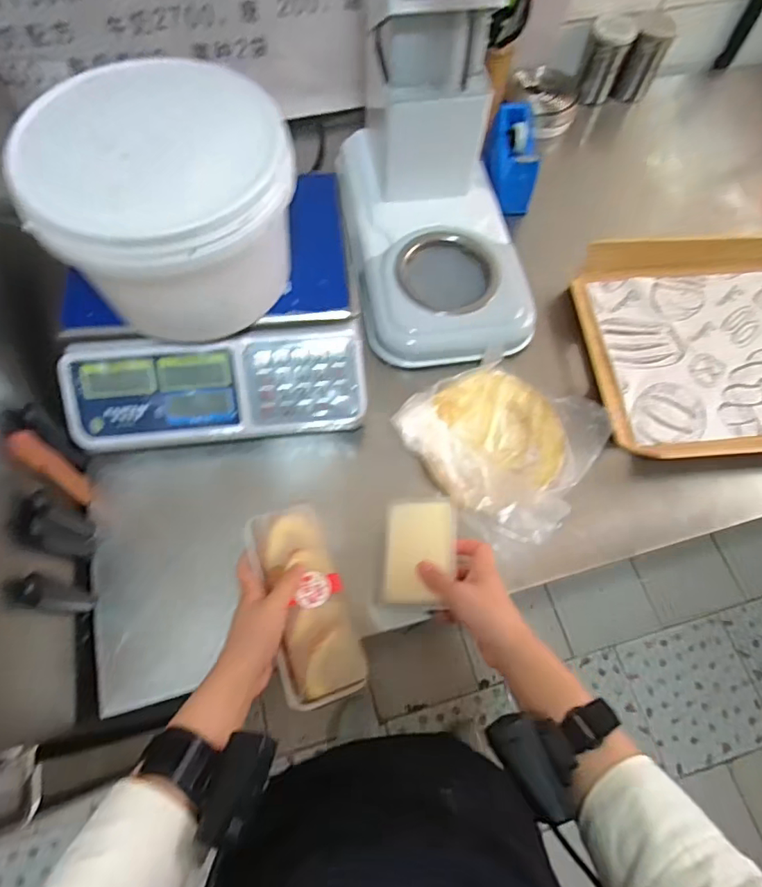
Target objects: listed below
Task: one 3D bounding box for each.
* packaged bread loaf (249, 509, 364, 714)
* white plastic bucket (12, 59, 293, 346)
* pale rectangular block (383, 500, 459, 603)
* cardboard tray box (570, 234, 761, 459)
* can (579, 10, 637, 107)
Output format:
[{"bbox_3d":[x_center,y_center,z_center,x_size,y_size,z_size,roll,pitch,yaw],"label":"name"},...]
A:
[{"bbox_3d":[-0.076,0.153,0.505,0.076,0.034,0.188,-18,66,-9],"label":"packaged bread loaf"},{"bbox_3d":[-0.197,-0.228,0.506,0.228,0.154,0.218,8,65,0],"label":"white plastic bucket"},{"bbox_3d":[0.041,0.110,0.525,0.070,0.020,0.105,4,67,0],"label":"pale rectangular block"},{"bbox_3d":[0.481,-0.142,0.685,0.426,0.050,0.323,-1,67,-3],"label":"cardboard tray box"},{"bbox_3d":[0.375,-0.647,0.863,0.068,0.113,0.067,1,67,-2],"label":"can"}]

